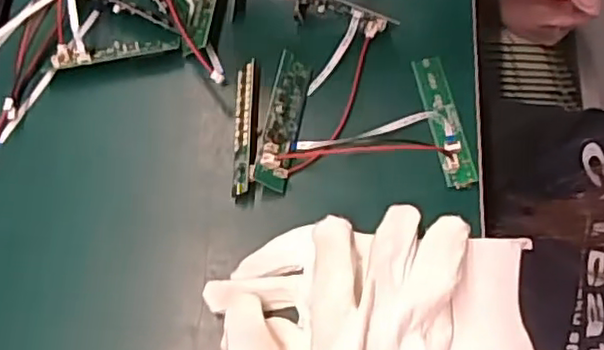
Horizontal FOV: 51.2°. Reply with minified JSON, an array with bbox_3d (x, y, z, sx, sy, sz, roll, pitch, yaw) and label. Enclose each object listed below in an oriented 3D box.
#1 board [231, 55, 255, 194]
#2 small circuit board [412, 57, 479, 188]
[{"bbox_3d":[-0.033,-0.027,0.367,0.013,0.016,0.080,-1,70,0],"label":"board"},{"bbox_3d":[0.083,-0.034,0.365,0.018,0.013,0.083,-10,70,-3],"label":"small circuit board"}]

